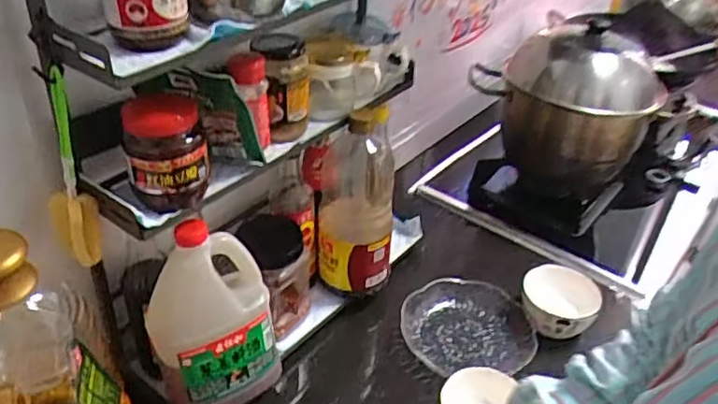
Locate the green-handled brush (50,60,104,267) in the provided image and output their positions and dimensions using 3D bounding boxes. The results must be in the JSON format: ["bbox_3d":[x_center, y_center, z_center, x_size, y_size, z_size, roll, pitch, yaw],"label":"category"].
[{"bbox_3d":[-0.289,-0.026,0.630,0.042,0.207,0.033,-7,38,-16],"label":"green-handled brush"}]

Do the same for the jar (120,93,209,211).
[{"bbox_3d":[-0.200,-0.052,0.659,0.082,0.099,0.069,-4,37,-12],"label":"jar"}]

